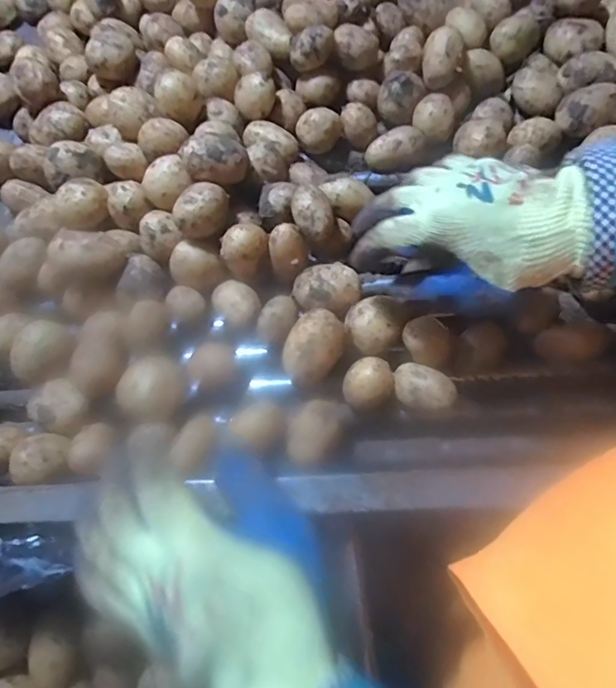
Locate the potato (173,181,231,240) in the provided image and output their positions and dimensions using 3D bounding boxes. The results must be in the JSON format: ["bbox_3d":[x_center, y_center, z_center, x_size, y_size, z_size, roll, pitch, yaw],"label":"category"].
[{"bbox_3d":[-0.090,-0.112,0.446,0.046,0.042,0.041,-11,69,-4],"label":"potato"}]

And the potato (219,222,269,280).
[{"bbox_3d":[-0.054,-0.080,0.441,0.040,0.032,0.034,-11,69,-4],"label":"potato"}]

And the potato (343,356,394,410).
[{"bbox_3d":[0.049,0.031,0.413,0.037,0.034,0.040,0,68,1],"label":"potato"}]

